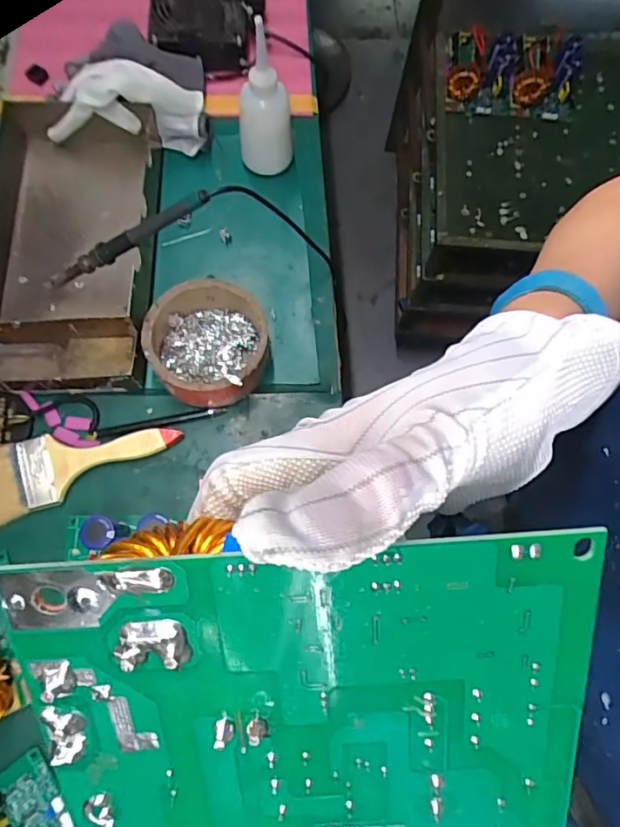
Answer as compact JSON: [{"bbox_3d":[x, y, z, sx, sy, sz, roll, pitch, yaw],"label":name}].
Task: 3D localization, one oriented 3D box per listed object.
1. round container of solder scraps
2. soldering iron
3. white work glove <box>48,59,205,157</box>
[{"bbox_3d":[-0.105,-0.071,0.554,0.118,0.056,0.118,0,73,-1],"label":"round container of solder scraps"},{"bbox_3d":[-0.186,-0.171,0.532,0.205,0.020,0.020,-21,73,19],"label":"soldering iron"},{"bbox_3d":[-0.211,-0.350,0.608,0.172,0.090,0.060,4,72,0],"label":"white work glove"}]

